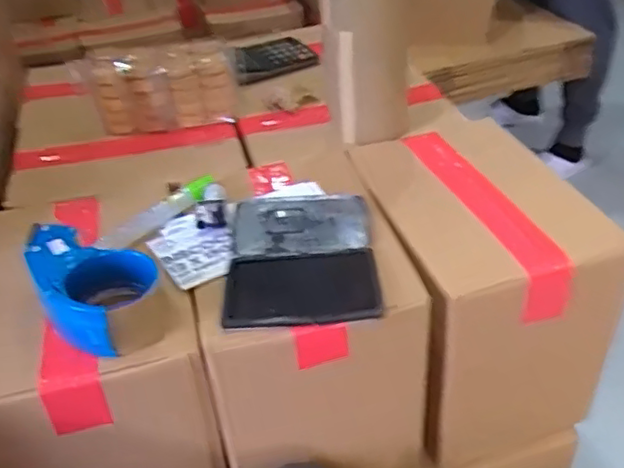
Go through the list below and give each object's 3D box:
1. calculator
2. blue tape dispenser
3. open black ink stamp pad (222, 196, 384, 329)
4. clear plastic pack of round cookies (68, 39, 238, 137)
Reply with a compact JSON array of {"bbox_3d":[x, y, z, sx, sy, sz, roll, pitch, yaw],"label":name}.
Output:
[{"bbox_3d":[-0.062,-0.266,0.972,0.126,0.023,0.084,-18,41,-16],"label":"calculator"},{"bbox_3d":[-0.206,0.044,0.566,0.144,0.049,0.089,14,43,21],"label":"blue tape dispenser"},{"bbox_3d":[-0.010,0.018,0.622,0.137,0.017,0.185,-4,39,1],"label":"open black ink stamp pad"},{"bbox_3d":[-0.193,-0.190,0.838,0.187,0.093,0.071,-12,40,-9],"label":"clear plastic pack of round cookies"}]

